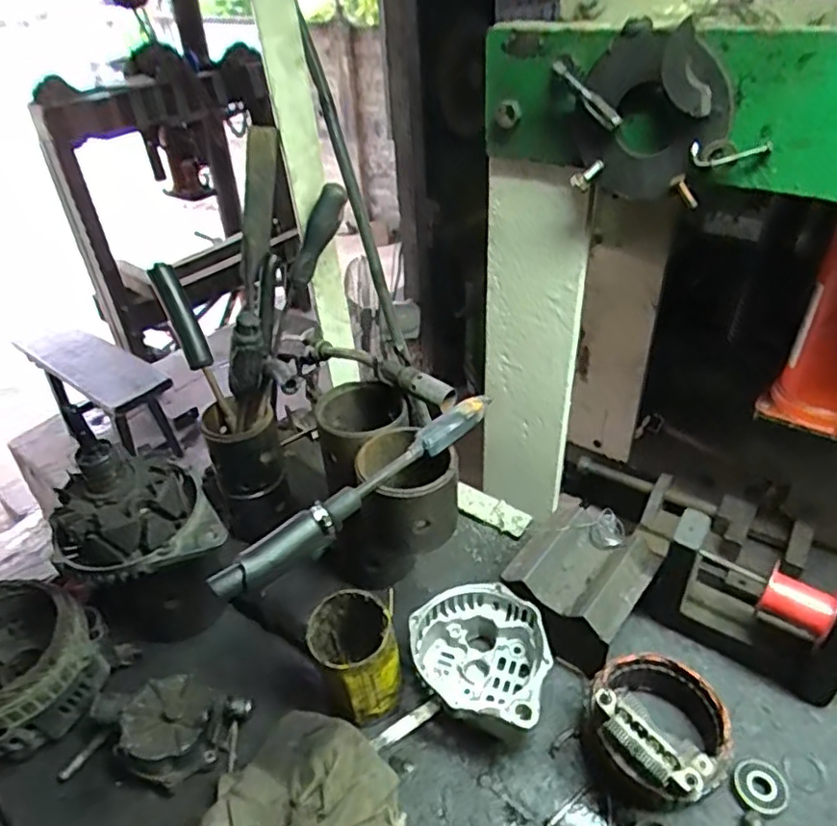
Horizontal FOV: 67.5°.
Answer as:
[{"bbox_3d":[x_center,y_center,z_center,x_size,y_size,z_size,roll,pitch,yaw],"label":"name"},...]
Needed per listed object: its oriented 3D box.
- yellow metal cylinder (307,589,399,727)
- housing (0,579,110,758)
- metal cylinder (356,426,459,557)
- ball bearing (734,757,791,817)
[{"bbox_3d":[-0.057,0.233,0.588,0.076,0.128,0.079,-15,38,-15],"label":"yellow metal cylinder"},{"bbox_3d":[-0.382,0.240,0.596,0.127,0.103,0.127,-2,37,2],"label":"housing"},{"bbox_3d":[-0.009,0.068,0.558,0.085,0.077,0.093,-9,37,-7],"label":"metal cylinder"},{"bbox_3d":[0.285,0.311,0.521,0.042,0.010,0.041,-2,37,2],"label":"ball bearing"}]

